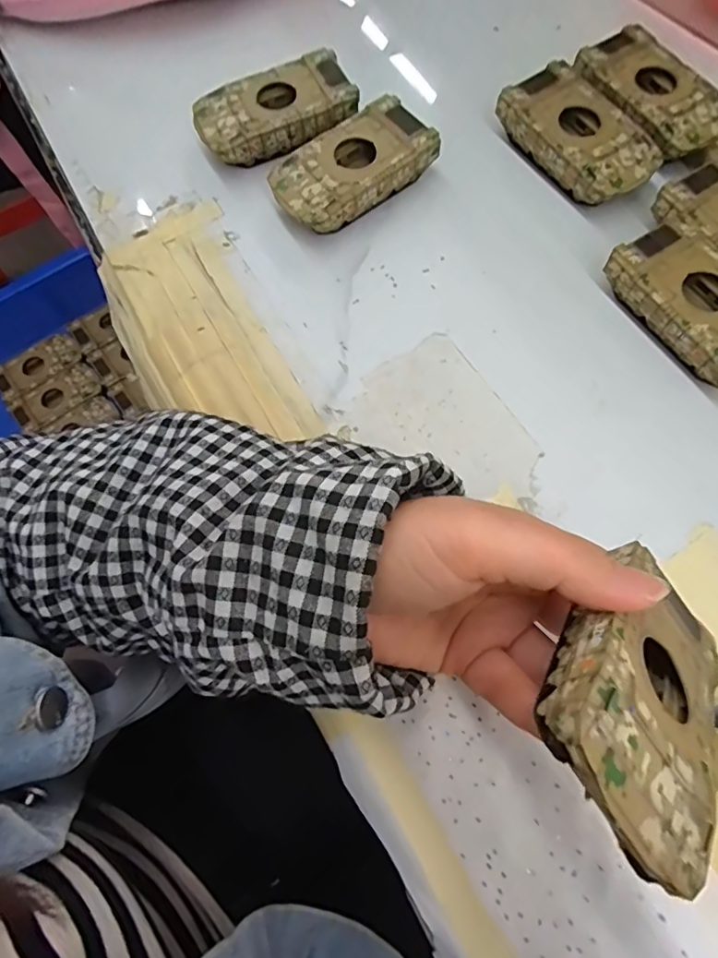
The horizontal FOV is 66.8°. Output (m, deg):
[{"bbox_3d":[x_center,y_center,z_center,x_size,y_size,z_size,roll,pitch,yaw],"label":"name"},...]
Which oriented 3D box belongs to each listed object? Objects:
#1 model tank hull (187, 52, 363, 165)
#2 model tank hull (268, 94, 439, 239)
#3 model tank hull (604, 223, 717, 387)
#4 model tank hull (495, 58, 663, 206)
[{"bbox_3d":[-0.051,-0.226,0.342,0.095,0.025,0.053,-21,71,-5],"label":"model tank hull"},{"bbox_3d":[-0.004,-0.183,0.326,0.096,0.026,0.051,-36,73,-10],"label":"model tank hull"},{"bbox_3d":[0.177,-0.087,0.287,0.050,0.026,0.095,-35,73,-9],"label":"model tank hull"},{"bbox_3d":[0.130,-0.202,0.327,0.050,0.024,0.094,-33,73,-9],"label":"model tank hull"}]

